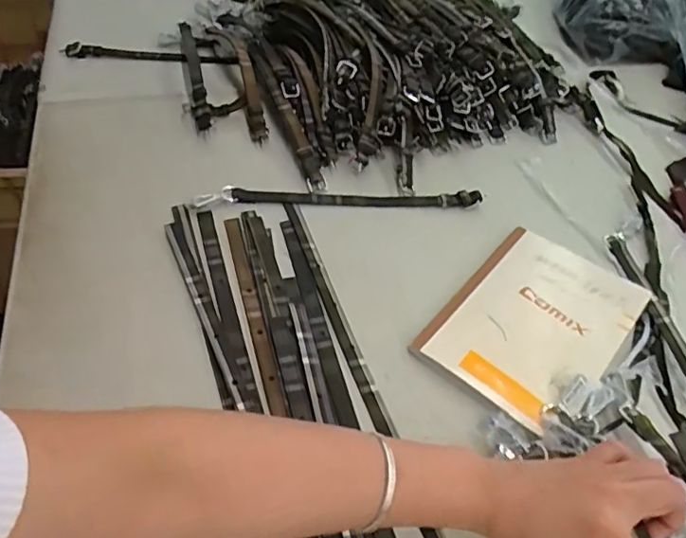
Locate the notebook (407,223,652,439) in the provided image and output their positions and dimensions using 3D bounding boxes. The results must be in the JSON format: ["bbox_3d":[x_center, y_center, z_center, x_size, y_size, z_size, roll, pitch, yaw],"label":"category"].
[{"bbox_3d":[0.185,0.049,0.548,0.149,0.009,0.205,35,56,22],"label":"notebook"}]

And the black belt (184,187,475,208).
[{"bbox_3d":[-0.002,-0.083,0.639,0.318,0.010,0.028,-2,51,-6],"label":"black belt"}]

